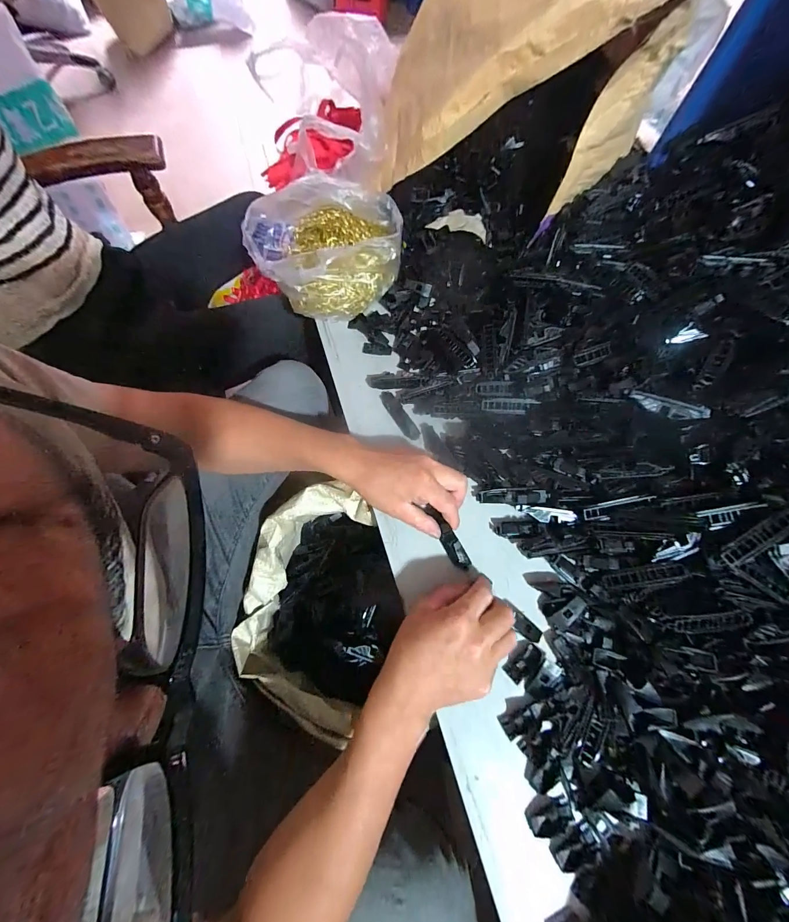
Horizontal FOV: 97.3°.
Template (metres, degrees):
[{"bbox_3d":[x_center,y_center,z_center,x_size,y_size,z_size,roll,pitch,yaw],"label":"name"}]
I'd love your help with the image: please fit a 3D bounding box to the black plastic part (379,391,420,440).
[{"bbox_3d":[0.007,-0.063,0.473,0.021,0.009,0.083,-32,72,-12],"label":"black plastic part"}]

